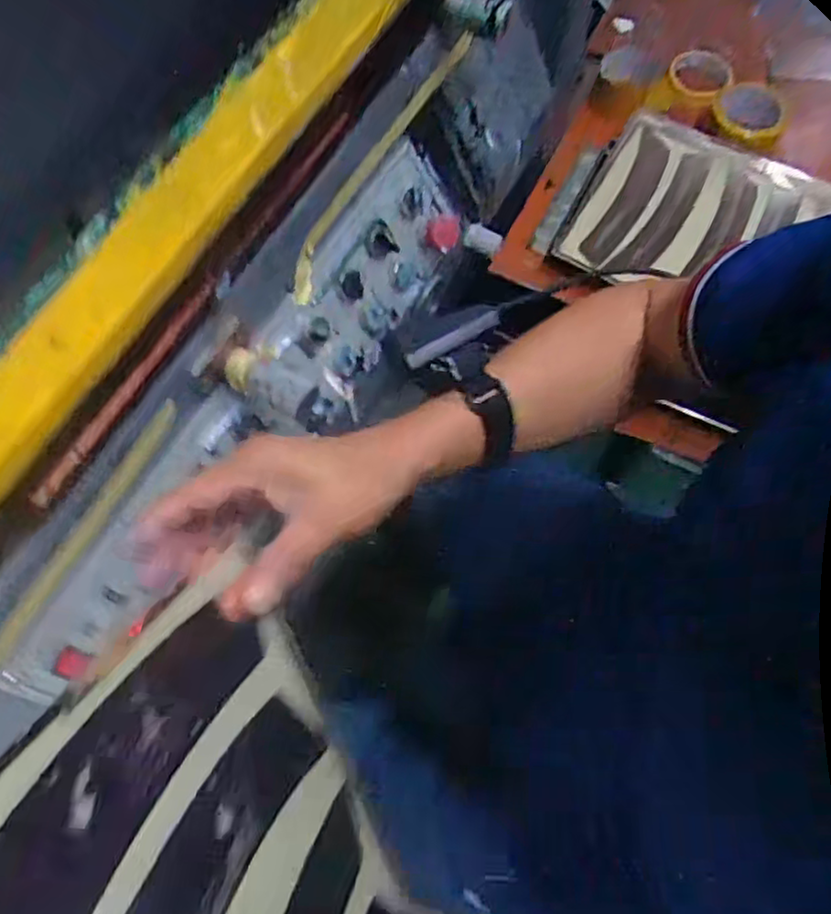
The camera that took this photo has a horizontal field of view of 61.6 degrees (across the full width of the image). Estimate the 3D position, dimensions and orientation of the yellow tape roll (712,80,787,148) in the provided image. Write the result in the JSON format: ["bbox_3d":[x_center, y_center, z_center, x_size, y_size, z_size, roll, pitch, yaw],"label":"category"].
[{"bbox_3d":[0.436,-0.450,0.913,0.096,0.027,0.096,-1,69,2],"label":"yellow tape roll"}]

